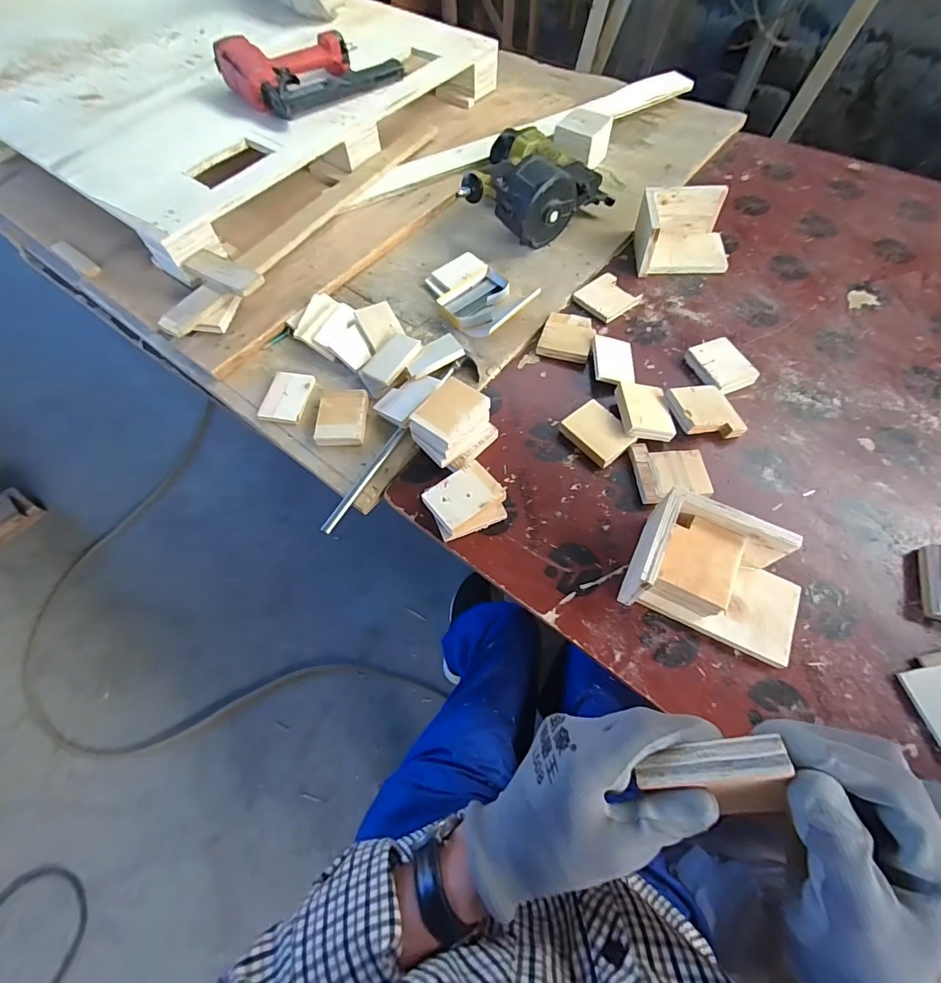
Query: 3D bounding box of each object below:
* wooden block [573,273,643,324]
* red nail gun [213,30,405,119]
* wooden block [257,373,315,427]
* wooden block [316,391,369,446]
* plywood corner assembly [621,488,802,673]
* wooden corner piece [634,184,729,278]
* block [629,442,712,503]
[{"bbox_3d":[0.242,-0.348,0.798,0.088,0.014,0.091,-34,68,-15],"label":"wooden block"},{"bbox_3d":[-0.328,-0.879,0.921,0.315,0.077,0.214,-40,71,-16],"label":"red nail gun"},{"bbox_3d":[-0.293,-0.153,0.716,0.067,0.011,0.093,11,64,6],"label":"wooden block"},{"bbox_3d":[-0.199,-0.115,0.691,0.074,0.023,0.087,-1,64,0],"label":"wooden block"},{"bbox_3d":[0.294,0.099,0.522,0.201,0.093,0.125,21,66,10],"label":"plywood corner assembly"},{"bbox_3d":[0.393,-0.470,0.812,0.164,0.084,0.130,8,64,4],"label":"wooden corner piece"},{"bbox_3d":[0.278,-0.028,0.621,0.091,0.028,0.090,-3,64,-1],"label":"block"}]

